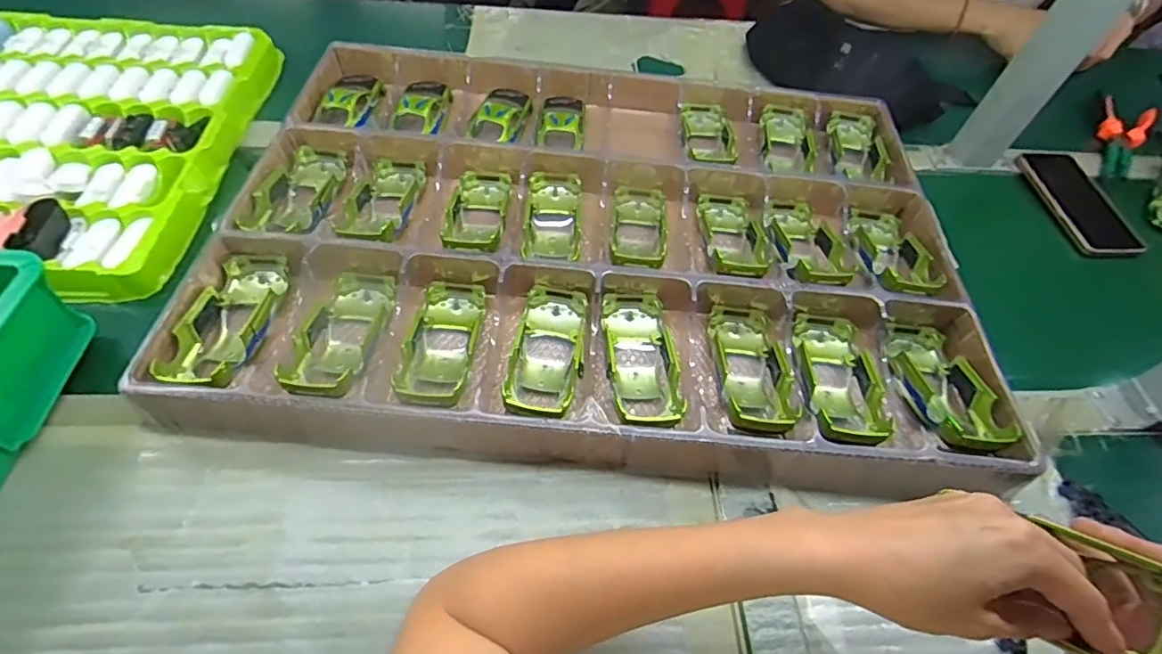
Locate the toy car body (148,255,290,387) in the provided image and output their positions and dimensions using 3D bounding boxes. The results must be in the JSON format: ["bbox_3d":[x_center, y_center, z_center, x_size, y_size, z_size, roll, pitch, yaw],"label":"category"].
[{"bbox_3d":[-0.274,-0.007,0.444,0.064,0.035,0.136,6,56,-2],"label":"toy car body"}]

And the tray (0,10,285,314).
[{"bbox_3d":[-0.651,-0.212,0.562,0.573,0.035,0.388,4,56,-3],"label":"tray"}]

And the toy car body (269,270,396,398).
[{"bbox_3d":[-0.190,0.009,0.449,0.056,0.030,0.135,5,41,-2],"label":"toy car body"}]

